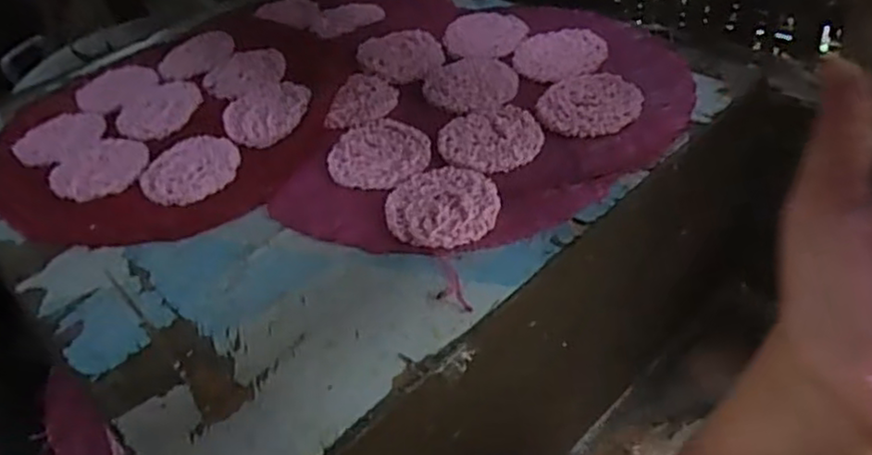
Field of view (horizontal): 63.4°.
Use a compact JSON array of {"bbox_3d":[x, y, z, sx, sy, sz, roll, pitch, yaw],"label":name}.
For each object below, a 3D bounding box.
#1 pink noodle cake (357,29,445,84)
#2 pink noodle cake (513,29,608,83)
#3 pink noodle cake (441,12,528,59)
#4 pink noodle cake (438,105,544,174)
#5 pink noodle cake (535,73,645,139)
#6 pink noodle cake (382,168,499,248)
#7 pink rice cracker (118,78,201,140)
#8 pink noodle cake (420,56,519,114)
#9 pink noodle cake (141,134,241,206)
[{"bbox_3d":[-0.032,-0.159,0.657,0.075,0.013,0.075,-4,45,4],"label":"pink noodle cake"},{"bbox_3d":[0.109,-0.154,0.624,0.078,0.004,0.079,9,47,17],"label":"pink noodle cake"},{"bbox_3d":[0.046,-0.183,0.673,0.074,0.012,0.077,-4,45,4],"label":"pink noodle cake"},{"bbox_3d":[0.042,-0.069,0.545,0.075,0.004,0.073,-4,45,4],"label":"pink noodle cake"},{"bbox_3d":[0.122,-0.098,0.561,0.077,0.007,0.078,-4,45,4],"label":"pink noodle cake"},{"bbox_3d":[0.004,-0.017,0.496,0.076,0.007,0.081,-8,45,0],"label":"pink noodle cake"},{"bbox_3d":[-0.254,-0.109,0.647,0.071,0.006,0.083,14,49,20],"label":"pink rice cracker"},{"bbox_3d":[0.030,-0.124,0.607,0.077,0.004,0.083,-10,45,-2],"label":"pink noodle cake"},{"bbox_3d":[-0.202,-0.051,0.576,0.078,0.004,0.084,-4,45,4],"label":"pink noodle cake"}]

